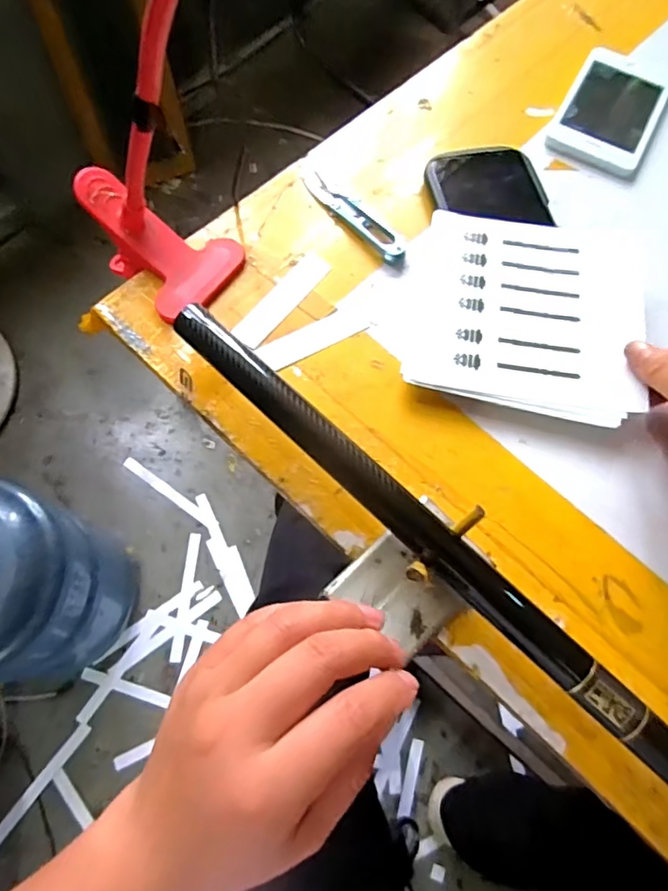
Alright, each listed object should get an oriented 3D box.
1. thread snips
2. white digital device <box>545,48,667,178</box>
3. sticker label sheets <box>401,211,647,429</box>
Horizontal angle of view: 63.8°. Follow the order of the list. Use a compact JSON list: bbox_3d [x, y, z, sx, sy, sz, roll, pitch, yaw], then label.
[{"bbox_3d":[0.017,-0.166,0.386,0.022,0.005,0.095,-41,75,-16],"label":"thread snips"},{"bbox_3d":[0.227,-0.273,0.433,0.076,0.011,0.121,27,70,8],"label":"white digital device"},{"bbox_3d":[0.125,-0.089,0.349,0.141,0.015,0.140,11,69,2],"label":"sticker label sheets"}]

